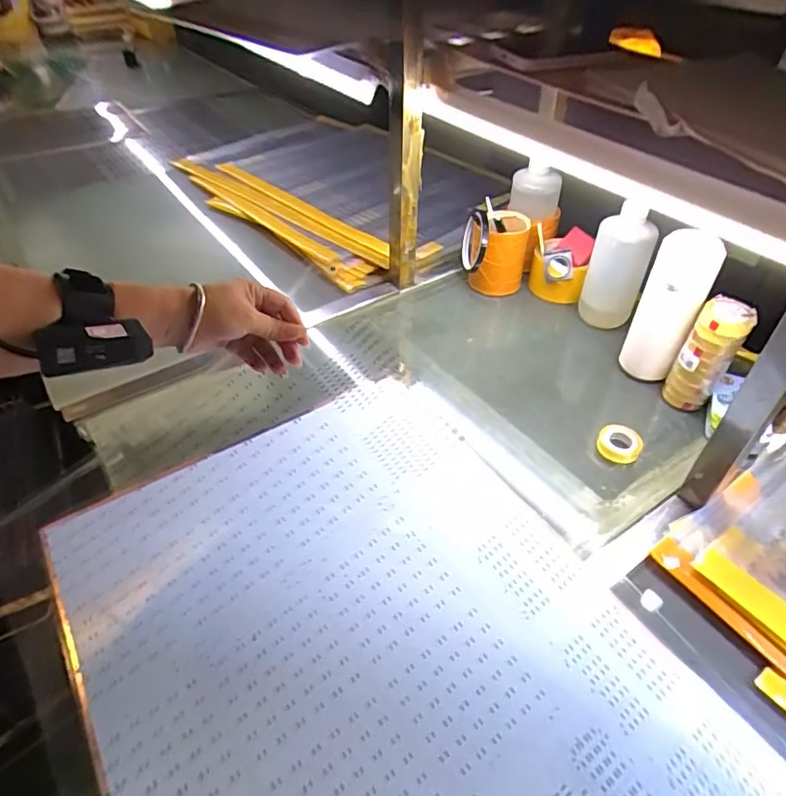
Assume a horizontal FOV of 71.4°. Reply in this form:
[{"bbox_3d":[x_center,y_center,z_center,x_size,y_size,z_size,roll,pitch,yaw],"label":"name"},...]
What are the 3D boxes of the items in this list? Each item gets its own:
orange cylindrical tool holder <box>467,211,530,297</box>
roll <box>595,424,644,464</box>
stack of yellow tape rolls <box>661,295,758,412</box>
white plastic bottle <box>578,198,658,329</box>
[{"bbox_3d":[0.160,-0.226,0.838,0.086,0.102,0.090,8,44,8],"label":"orange cylindrical tool holder"},{"bbox_3d":[0.256,0.052,0.621,0.046,0.020,0.047,0,44,0],"label":"roll"},{"bbox_3d":[0.359,-0.048,0.634,0.059,0.132,0.045,32,52,28],"label":"stack of yellow tape rolls"},{"bbox_3d":[0.304,-0.175,0.749,0.073,0.149,0.065,13,45,13],"label":"white plastic bottle"}]

